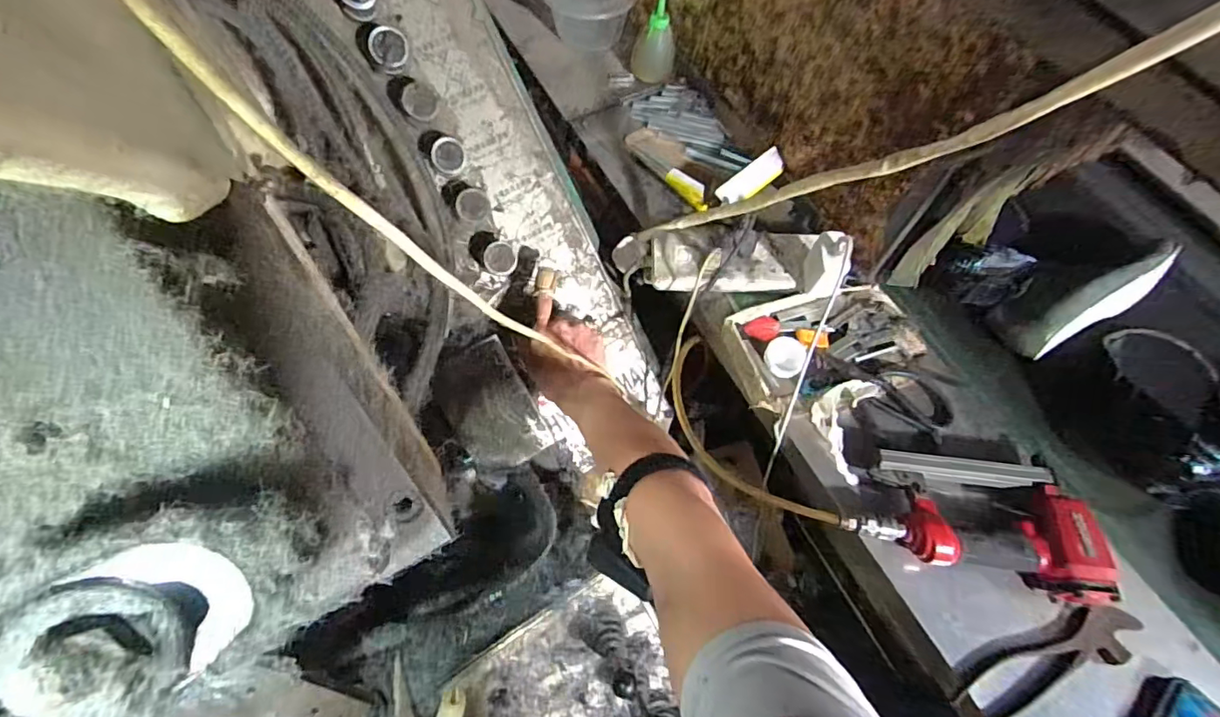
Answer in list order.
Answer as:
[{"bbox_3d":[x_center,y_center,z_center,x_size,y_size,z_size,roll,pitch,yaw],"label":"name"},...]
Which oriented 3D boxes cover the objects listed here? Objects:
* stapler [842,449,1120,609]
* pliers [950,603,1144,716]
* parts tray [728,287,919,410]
[{"bbox_3d":[0.368,0.153,0.551,0.239,0.042,0.132,15,67,7],"label":"stapler"},{"bbox_3d":[0.405,0.283,0.505,0.187,0.024,0.058,-20,67,-9],"label":"pliers"},{"bbox_3d":[0.257,-0.022,0.631,0.223,0.045,0.124,-14,66,-6],"label":"parts tray"}]

